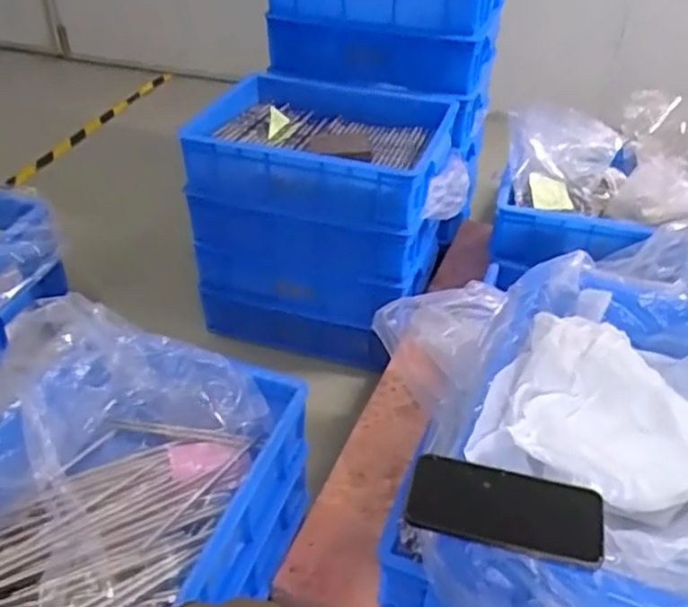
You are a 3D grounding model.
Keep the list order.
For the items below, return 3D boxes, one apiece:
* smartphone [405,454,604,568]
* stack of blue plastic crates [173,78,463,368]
[{"bbox_3d":[0.136,0.176,0.590,0.159,0.013,0.071,9,52,13],"label":"smartphone"},{"bbox_3d":[-0.027,-0.141,1.230,0.423,0.398,0.243,14,39,15],"label":"stack of blue plastic crates"}]

